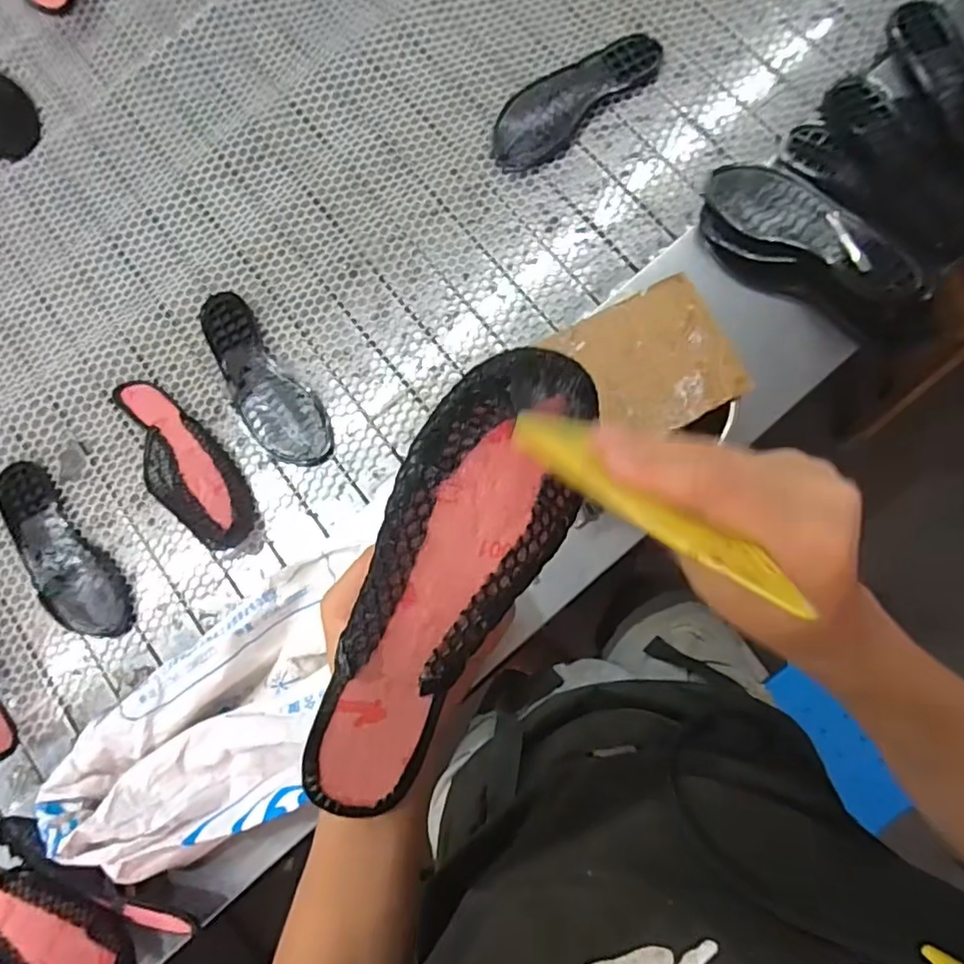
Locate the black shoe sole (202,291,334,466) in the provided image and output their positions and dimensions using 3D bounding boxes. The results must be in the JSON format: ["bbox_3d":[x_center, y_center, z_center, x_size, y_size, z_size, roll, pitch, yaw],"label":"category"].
[{"bbox_3d":[-0.282,-0.131,0.769,0.085,0.017,0.257,-34,81,-3],"label":"black shoe sole"}]

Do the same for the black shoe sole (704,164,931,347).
[{"bbox_3d":[0.371,-0.264,0.687,0.121,0.066,0.290,-45,79,-3],"label":"black shoe sole"}]

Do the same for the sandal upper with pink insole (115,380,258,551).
[{"bbox_3d":[-0.366,-0.022,0.733,0.080,0.059,0.240,-40,79,-2],"label":"sandal upper with pink insole"}]

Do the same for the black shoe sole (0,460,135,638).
[{"bbox_3d":[-0.525,0.087,0.743,0.086,0.020,0.256,-40,82,-4],"label":"black shoe sole"}]

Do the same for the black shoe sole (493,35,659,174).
[{"bbox_3d":[0.120,-0.516,0.810,0.259,0.020,0.102,-41,82,-4],"label":"black shoe sole"}]

